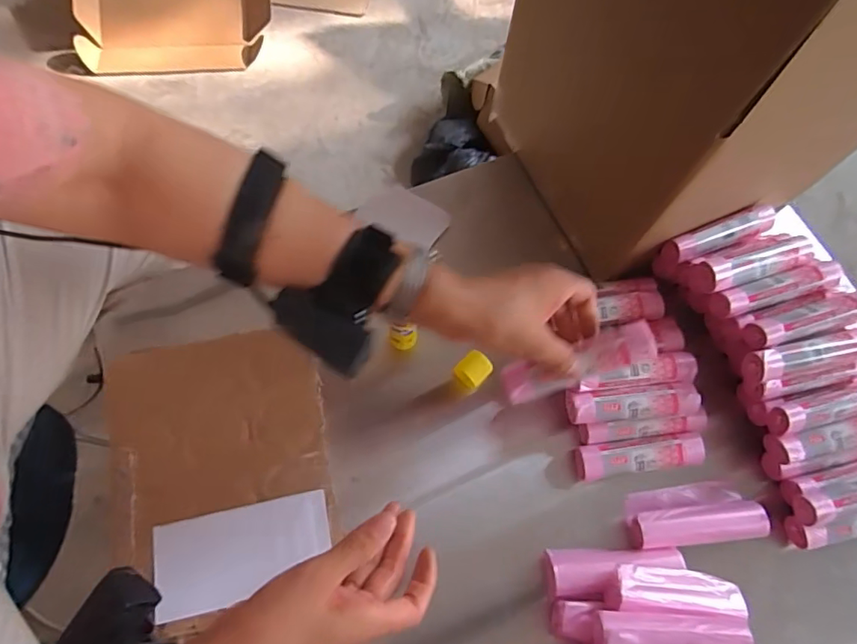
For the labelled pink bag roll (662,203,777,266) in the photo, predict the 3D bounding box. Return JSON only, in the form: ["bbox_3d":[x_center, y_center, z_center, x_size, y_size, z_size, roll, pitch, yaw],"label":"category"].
[{"bbox_3d":[0.307,-0.091,0.558,0.128,0.033,0.022,-21,72,-10],"label":"labelled pink bag roll"}]

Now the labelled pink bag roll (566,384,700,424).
[{"bbox_3d":[0.201,0.079,0.522,0.129,0.025,0.034,-4,70,-4],"label":"labelled pink bag roll"}]

